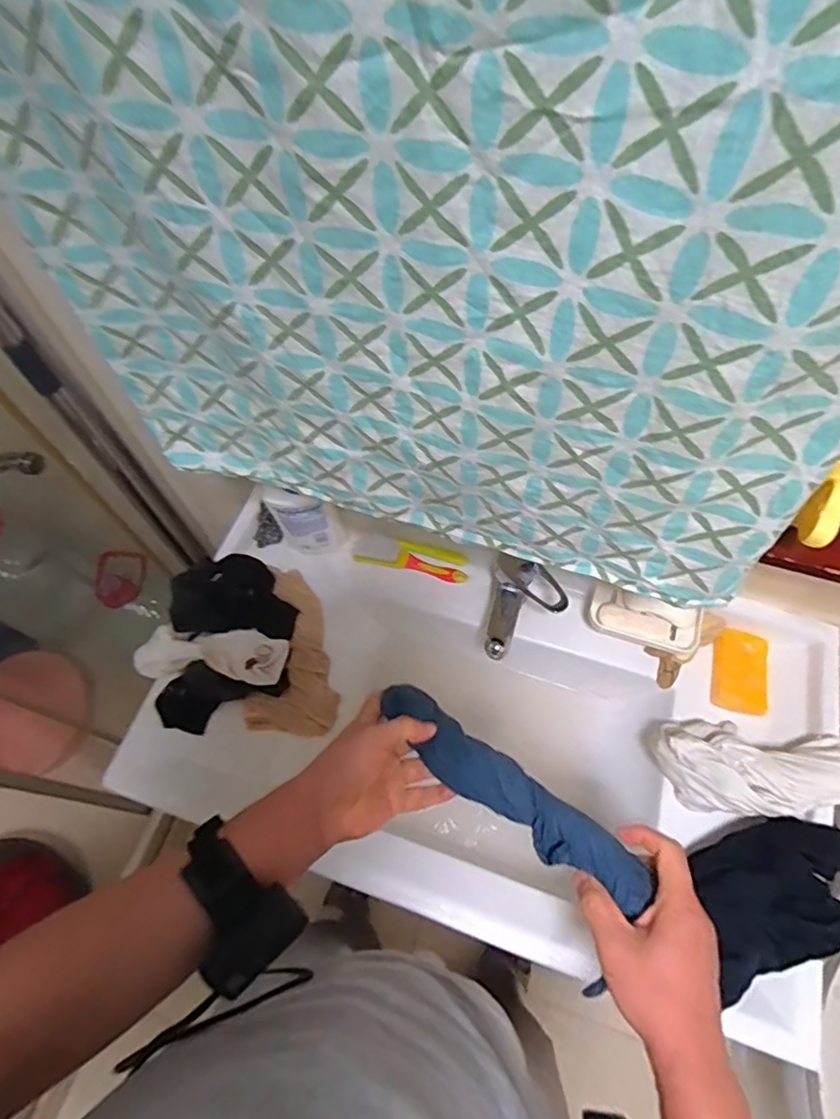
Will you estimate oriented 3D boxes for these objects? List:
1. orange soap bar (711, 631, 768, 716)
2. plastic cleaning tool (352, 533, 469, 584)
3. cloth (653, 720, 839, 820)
[{"bbox_3d":[0.411,0.143,0.751,0.060,0.032,0.098,10,62,8],"label":"orange soap bar"},{"bbox_3d":[-0.014,-0.003,0.872,0.170,0.023,0.049,12,63,9],"label":"plastic cleaning tool"},{"bbox_3d":[0.386,0.238,0.678,0.210,0.073,0.108,8,62,7],"label":"cloth"}]

